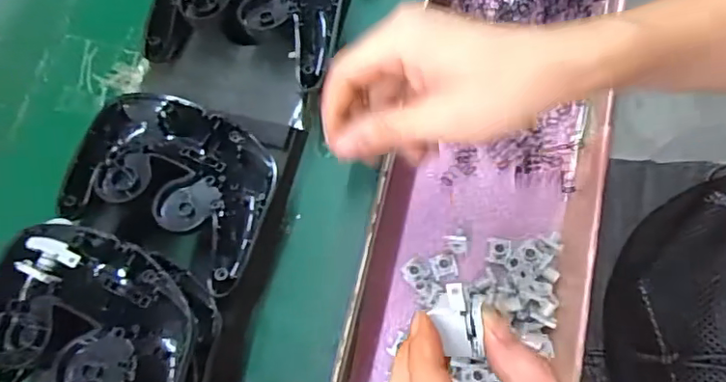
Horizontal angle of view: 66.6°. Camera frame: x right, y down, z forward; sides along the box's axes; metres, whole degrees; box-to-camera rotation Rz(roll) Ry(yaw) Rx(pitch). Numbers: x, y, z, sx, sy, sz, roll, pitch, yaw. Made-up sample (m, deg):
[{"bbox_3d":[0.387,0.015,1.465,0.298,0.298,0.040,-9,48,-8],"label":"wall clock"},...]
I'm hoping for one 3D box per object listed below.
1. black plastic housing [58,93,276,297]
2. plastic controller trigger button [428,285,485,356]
[{"bbox_3d":[-0.121,-0.001,0.370,0.133,0.061,0.102,24,68,15],"label":"black plastic housing"},{"bbox_3d":[0.042,0.057,0.243,0.021,0.019,0.027,1,64,4],"label":"plastic controller trigger button"}]

